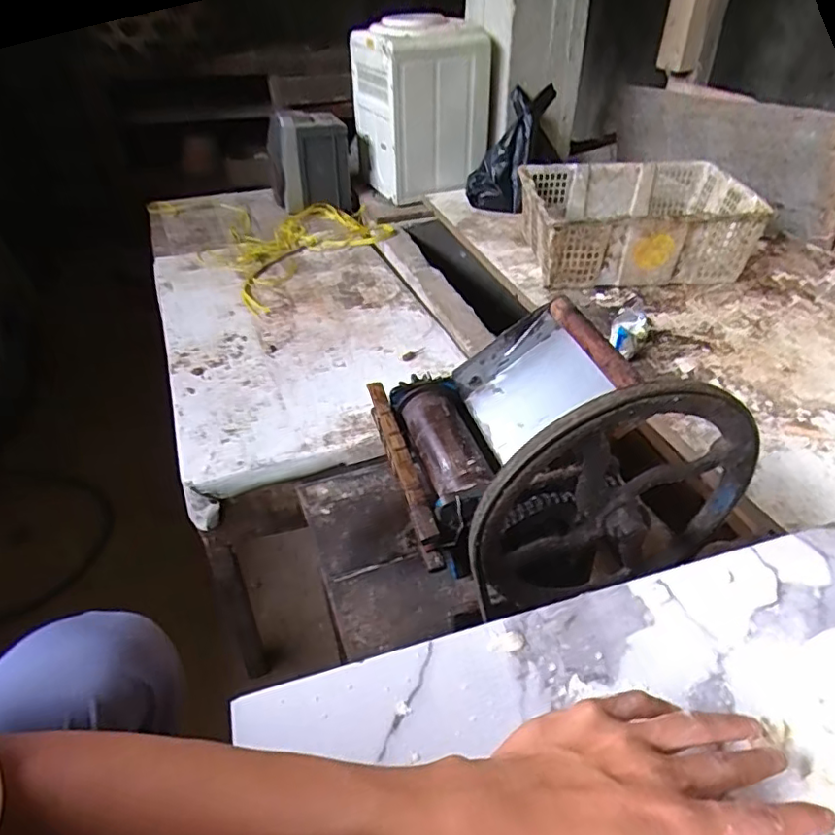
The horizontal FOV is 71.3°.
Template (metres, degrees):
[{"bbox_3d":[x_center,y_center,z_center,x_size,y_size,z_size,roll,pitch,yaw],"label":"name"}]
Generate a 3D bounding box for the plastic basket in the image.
[{"bbox_3d":[0.487,-0.459,1.364,0.468,0.178,0.367,0,40,-1],"label":"plastic basket"}]

